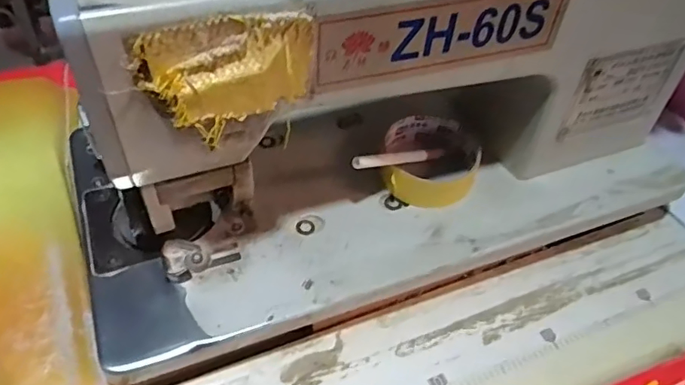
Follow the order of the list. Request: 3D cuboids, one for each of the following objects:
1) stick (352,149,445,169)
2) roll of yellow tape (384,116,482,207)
[{"bbox_3d":[0.048,-0.028,0.436,0.114,0.008,0.013,-10,47,-48],"label":"stick"},{"bbox_3d":[0.074,-0.028,0.457,0.075,0.025,0.080,3,50,-4],"label":"roll of yellow tape"}]

